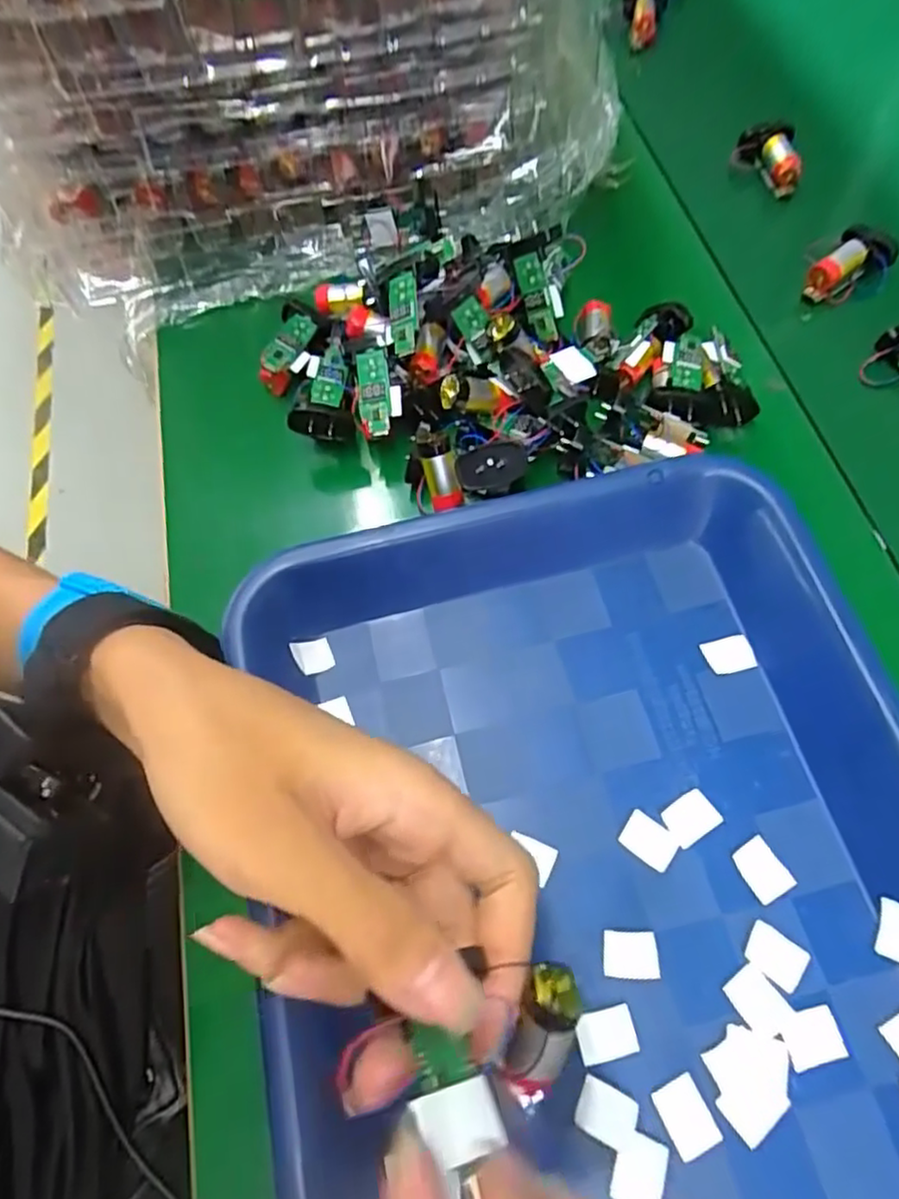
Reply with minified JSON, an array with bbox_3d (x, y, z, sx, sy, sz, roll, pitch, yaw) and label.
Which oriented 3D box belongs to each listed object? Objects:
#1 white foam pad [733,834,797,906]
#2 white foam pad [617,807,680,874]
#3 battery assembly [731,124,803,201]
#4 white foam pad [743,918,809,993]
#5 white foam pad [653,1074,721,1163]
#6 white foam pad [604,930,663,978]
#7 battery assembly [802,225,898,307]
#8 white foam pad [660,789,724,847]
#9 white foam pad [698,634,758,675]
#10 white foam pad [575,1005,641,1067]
[{"bbox_3d":[0.121,0.104,0.256,0.016,0.004,0.021,-31,66,-7],"label":"white foam pad"},{"bbox_3d":[0.079,0.095,0.261,0.021,0.004,0.015,31,73,19],"label":"white foam pad"},{"bbox_3d":[0.204,-0.280,0.425,0.032,0.019,0.046,-3,66,6],"label":"battery assembly"},{"bbox_3d":[0.120,0.131,0.243,0.020,0.004,0.016,35,74,20],"label":"white foam pad"},{"bbox_3d":[0.081,0.176,0.225,0.016,0.004,0.020,-25,65,-5],"label":"white foam pad"},{"bbox_3d":[0.067,0.131,0.245,0.020,0.004,0.015,-1,66,6],"label":"white foam pad"},{"bbox_3d":[0.230,-0.188,0.380,0.049,0.024,0.031,-42,68,-12],"label":"battery assembly"},{"bbox_3d":[0.096,0.087,0.265,0.020,0.004,0.016,-32,66,-8],"label":"white foam pad"},{"bbox_3d":[0.124,0.024,0.294,0.020,0.004,0.016,-16,65,-1],"label":"white foam pad"},{"bbox_3d":[0.056,0.155,0.236,0.020,0.004,0.016,-15,65,0],"label":"white foam pad"}]

